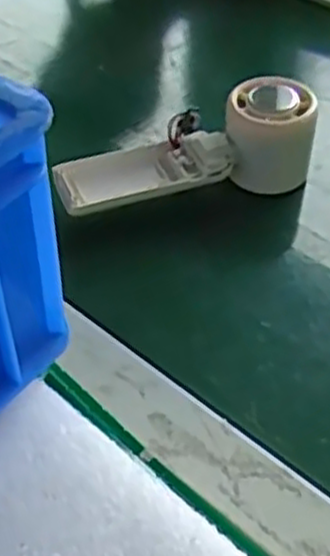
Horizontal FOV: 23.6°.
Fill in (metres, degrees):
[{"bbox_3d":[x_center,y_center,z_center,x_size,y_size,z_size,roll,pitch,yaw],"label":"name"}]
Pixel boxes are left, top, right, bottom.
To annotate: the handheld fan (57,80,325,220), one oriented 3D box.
[{"bbox_3d":[0.015,-0.070,0.490,0.159,0.059,0.054,-15,46,-2],"label":"handheld fan"}]

